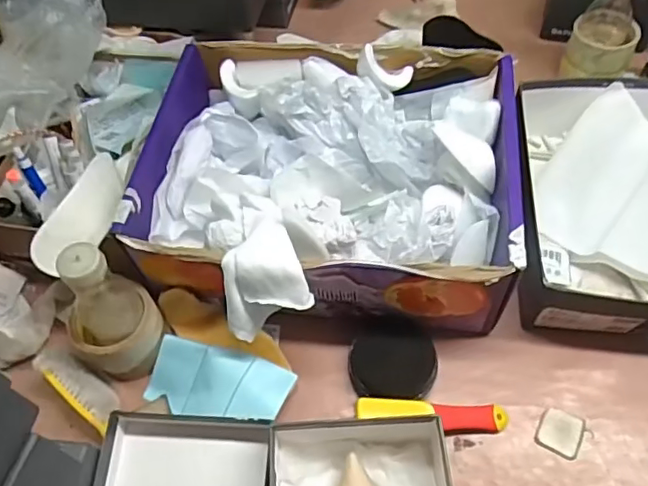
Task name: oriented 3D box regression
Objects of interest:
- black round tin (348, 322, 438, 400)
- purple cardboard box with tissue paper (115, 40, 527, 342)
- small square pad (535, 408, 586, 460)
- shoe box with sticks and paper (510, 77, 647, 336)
[{"bbox_3d":[0.074,0.126,0.616,0.091,0.037,0.082,0,57,5],"label":"black round tin"},{"bbox_3d":[0.006,-0.062,0.678,0.399,0.151,0.348,4,58,7],"label":"purple cardboard box with tissue paper"},{"bbox_3d":[0.242,0.193,0.584,0.041,0.007,0.047,25,62,19],"label":"small square pad"},{"bbox_3d":[0.363,-0.066,0.677,0.283,0.116,0.362,8,58,10],"label":"shoe box with sticks and paper"}]

